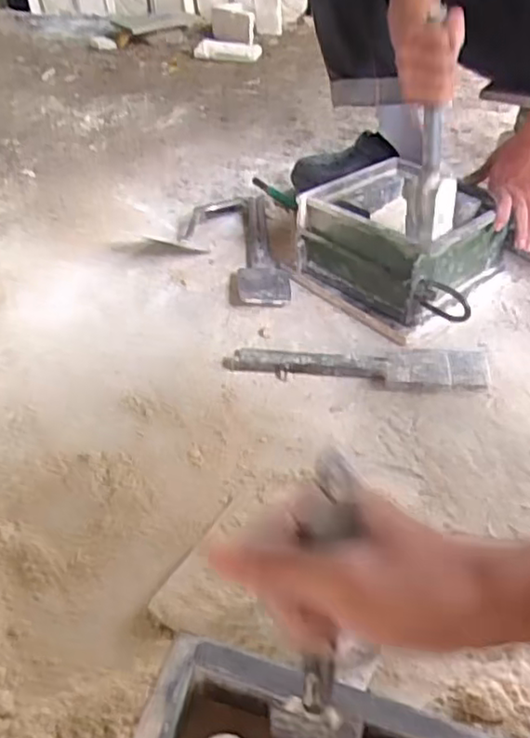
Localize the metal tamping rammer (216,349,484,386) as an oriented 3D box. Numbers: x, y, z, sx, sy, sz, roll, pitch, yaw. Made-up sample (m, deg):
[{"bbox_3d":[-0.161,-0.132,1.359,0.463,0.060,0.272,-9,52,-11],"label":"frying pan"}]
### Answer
[{"bbox_3d":[0.117,-0.007,0.851,0.331,0.022,0.065,3,42,5],"label":"metal tamping rammer"}]

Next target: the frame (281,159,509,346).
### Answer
[{"bbox_3d":[0.213,-0.189,0.981,0.247,0.148,0.262,-34,51,-31],"label":"frame"}]

